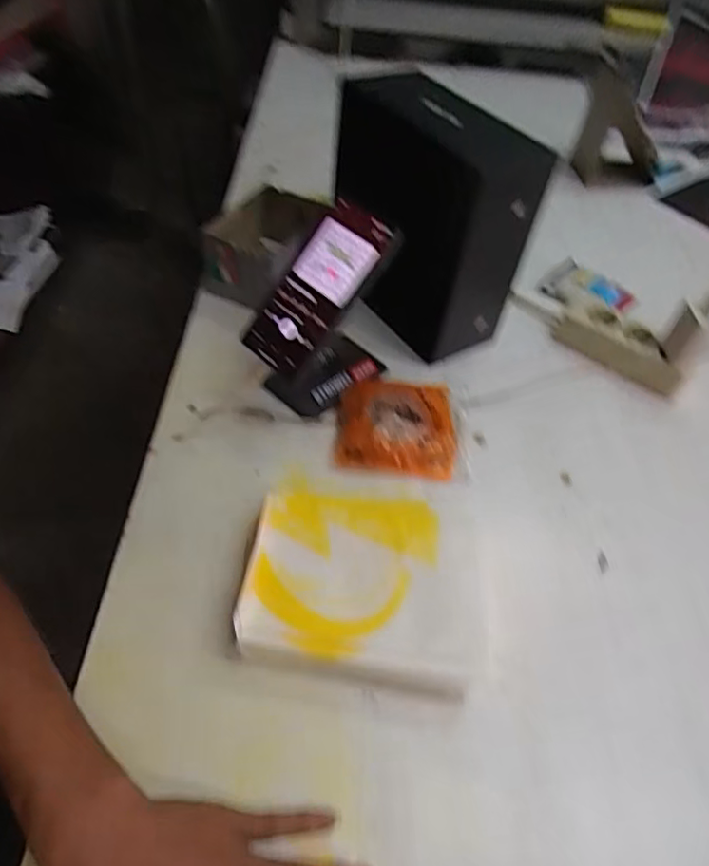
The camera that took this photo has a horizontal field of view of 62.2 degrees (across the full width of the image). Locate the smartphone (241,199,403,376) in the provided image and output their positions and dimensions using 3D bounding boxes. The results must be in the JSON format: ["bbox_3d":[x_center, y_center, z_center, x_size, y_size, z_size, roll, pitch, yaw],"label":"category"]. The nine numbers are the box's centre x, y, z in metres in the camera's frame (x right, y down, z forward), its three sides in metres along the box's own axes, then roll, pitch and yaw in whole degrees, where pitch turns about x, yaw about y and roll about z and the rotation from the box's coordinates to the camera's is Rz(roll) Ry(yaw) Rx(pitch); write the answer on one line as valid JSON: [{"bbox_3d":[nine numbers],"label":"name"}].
[{"bbox_3d":[-0.033,-0.129,0.535,0.071,0.010,0.163,42,101,15],"label":"smartphone"}]

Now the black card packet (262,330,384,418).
[{"bbox_3d":[-0.030,-0.066,0.646,0.078,0.008,0.121,35,55,22],"label":"black card packet"}]

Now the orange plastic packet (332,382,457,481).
[{"bbox_3d":[0.043,-0.008,0.586,0.115,0.031,0.113,6,49,-1],"label":"orange plastic packet"}]

